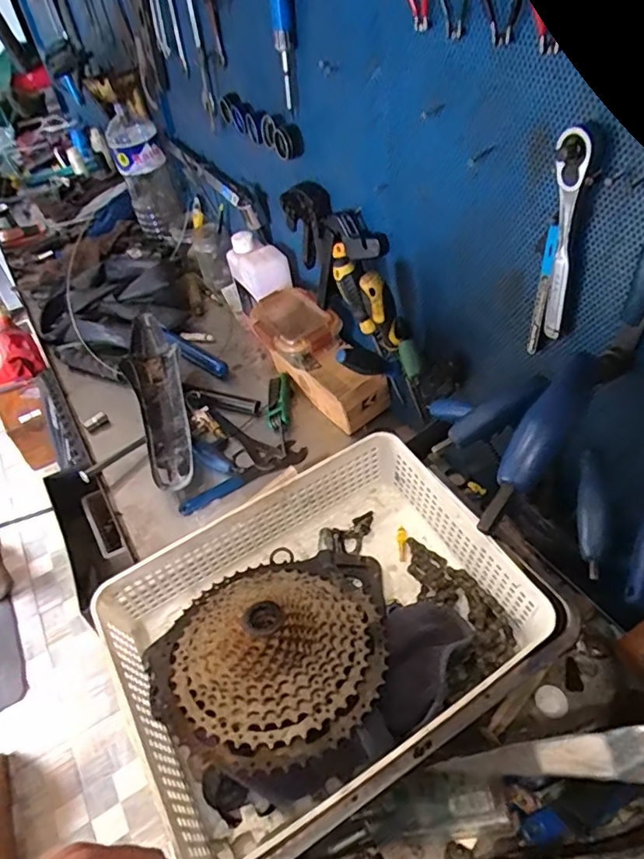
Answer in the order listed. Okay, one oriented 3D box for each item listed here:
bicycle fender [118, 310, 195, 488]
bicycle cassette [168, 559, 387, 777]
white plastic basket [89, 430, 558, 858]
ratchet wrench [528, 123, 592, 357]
[{"bbox_3d":[-0.251,-0.053,0.854,0.090,0.095,0.345,-20,46,-13],"label":"bicycle fender"},{"bbox_3d":[-0.038,0.180,0.467,0.175,0.058,0.186,-4,45,4],"label":"bicycle cassette"},{"bbox_3d":[0.001,0.174,0.489,0.333,0.094,0.243,-26,48,-18],"label":"white plastic basket"},{"bbox_3d":[0.199,-0.148,0.451,0.024,0.185,0.032,-32,50,-20],"label":"ratchet wrench"}]

